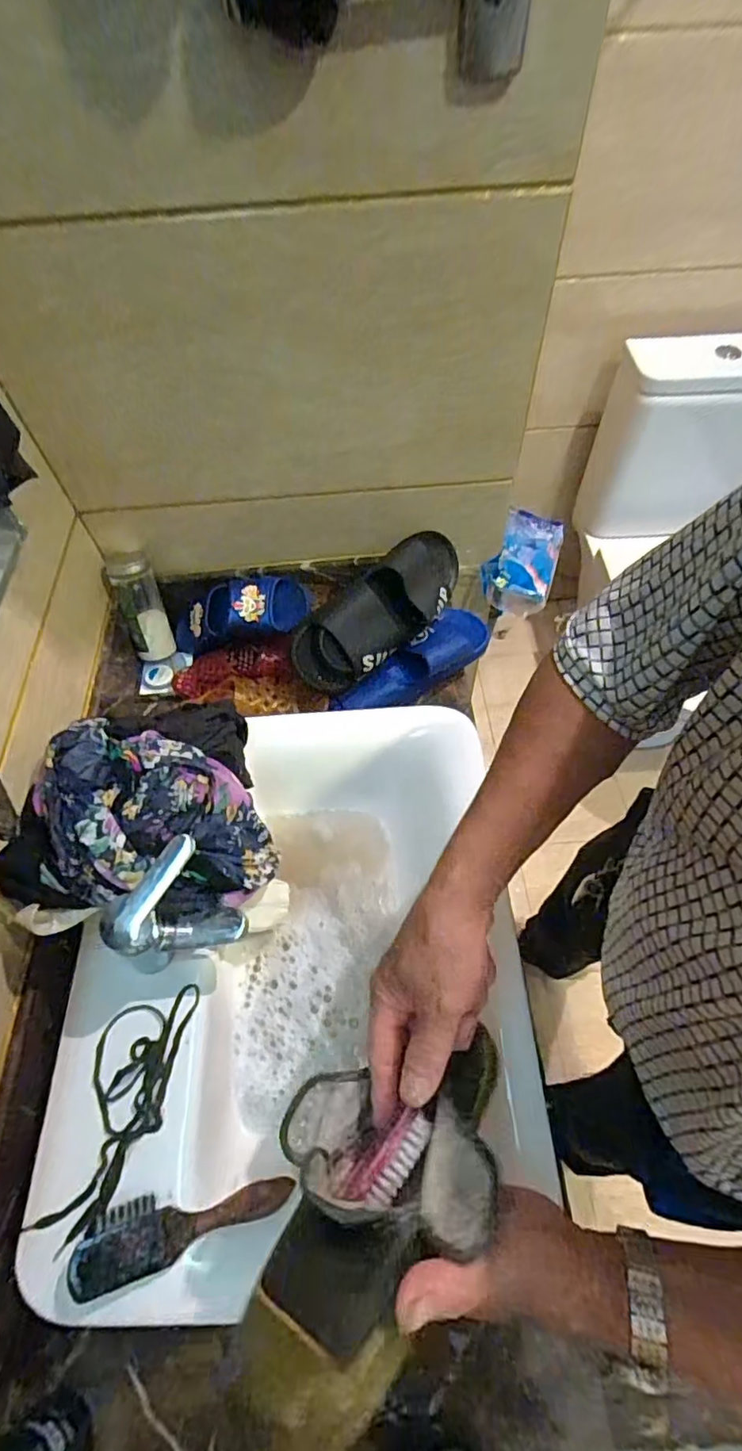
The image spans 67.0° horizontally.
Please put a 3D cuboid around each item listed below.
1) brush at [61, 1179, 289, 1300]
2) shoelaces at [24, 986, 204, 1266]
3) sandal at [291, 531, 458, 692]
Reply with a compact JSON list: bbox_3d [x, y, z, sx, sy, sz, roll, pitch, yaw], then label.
[{"bbox_3d":[-0.153,0.410,0.462,0.170,0.032,0.048,-14,60,-6],"label":"brush"},{"bbox_3d":[-0.229,0.344,0.513,0.079,0.016,0.201,7,60,7],"label":"shoelaces"},{"bbox_3d":[0.020,-0.166,0.801,0.308,0.060,0.116,-41,104,-17],"label":"sandal"}]

